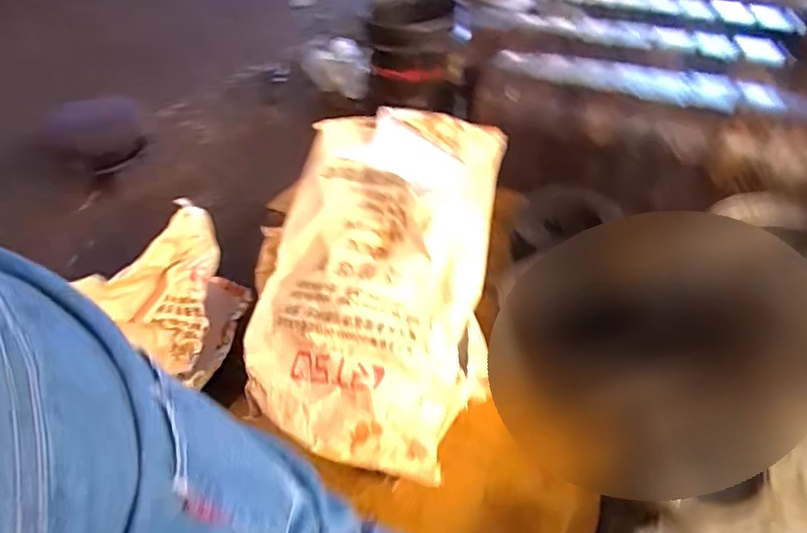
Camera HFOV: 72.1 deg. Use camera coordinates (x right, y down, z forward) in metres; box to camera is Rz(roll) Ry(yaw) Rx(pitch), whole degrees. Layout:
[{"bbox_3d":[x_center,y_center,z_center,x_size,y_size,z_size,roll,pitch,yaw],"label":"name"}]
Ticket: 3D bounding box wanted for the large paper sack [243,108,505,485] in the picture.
[{"bbox_3d":[-0.076,0.007,0.912,0.415,0.126,0.564,6,69,21],"label":"large paper sack"}]

